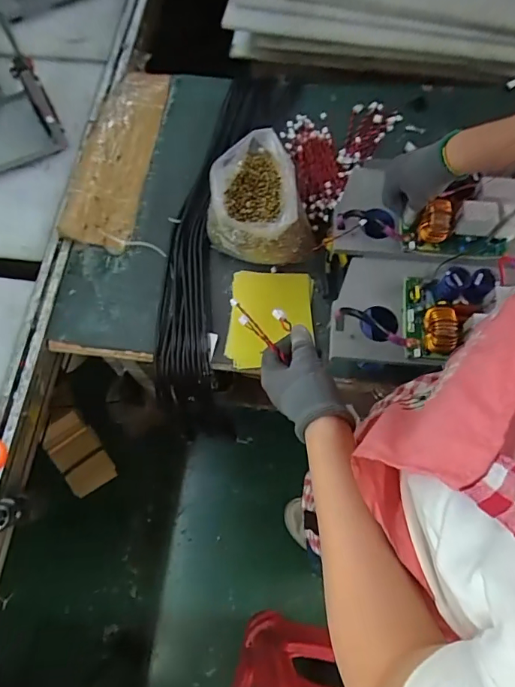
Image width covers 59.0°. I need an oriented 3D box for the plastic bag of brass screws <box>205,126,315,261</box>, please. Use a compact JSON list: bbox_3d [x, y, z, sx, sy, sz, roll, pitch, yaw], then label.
[{"bbox_3d":[-0.004,-0.215,0.739,0.166,0.145,0.163,-18,71,-6],"label":"plastic bag of brass screws"}]

